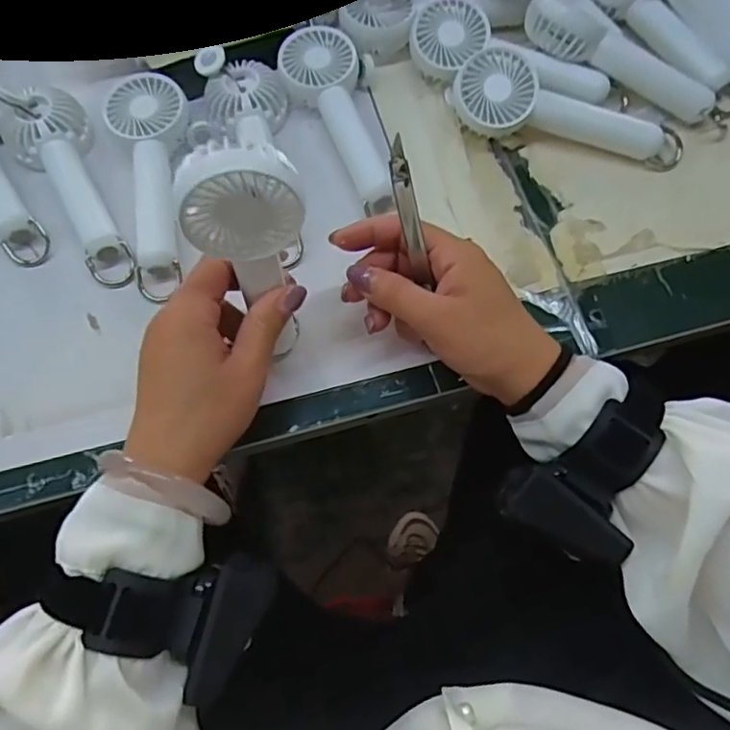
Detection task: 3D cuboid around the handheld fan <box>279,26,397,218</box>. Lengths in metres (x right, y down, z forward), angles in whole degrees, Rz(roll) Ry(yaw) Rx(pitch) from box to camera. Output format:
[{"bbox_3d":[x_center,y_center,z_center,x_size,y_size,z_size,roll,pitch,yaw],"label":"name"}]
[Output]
[{"bbox_3d":[-0.017,-0.174,0.430,0.053,0.025,0.149,-20,68,-6],"label":"handheld fan"}]

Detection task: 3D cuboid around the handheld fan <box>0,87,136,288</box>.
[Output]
[{"bbox_3d":[-0.198,-0.125,0.405,0.056,0.030,0.156,-30,69,-10],"label":"handheld fan"}]

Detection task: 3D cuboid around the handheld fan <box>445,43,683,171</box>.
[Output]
[{"bbox_3d":[0.143,-0.180,0.424,0.165,0.040,0.053,10,69,4],"label":"handheld fan"}]

